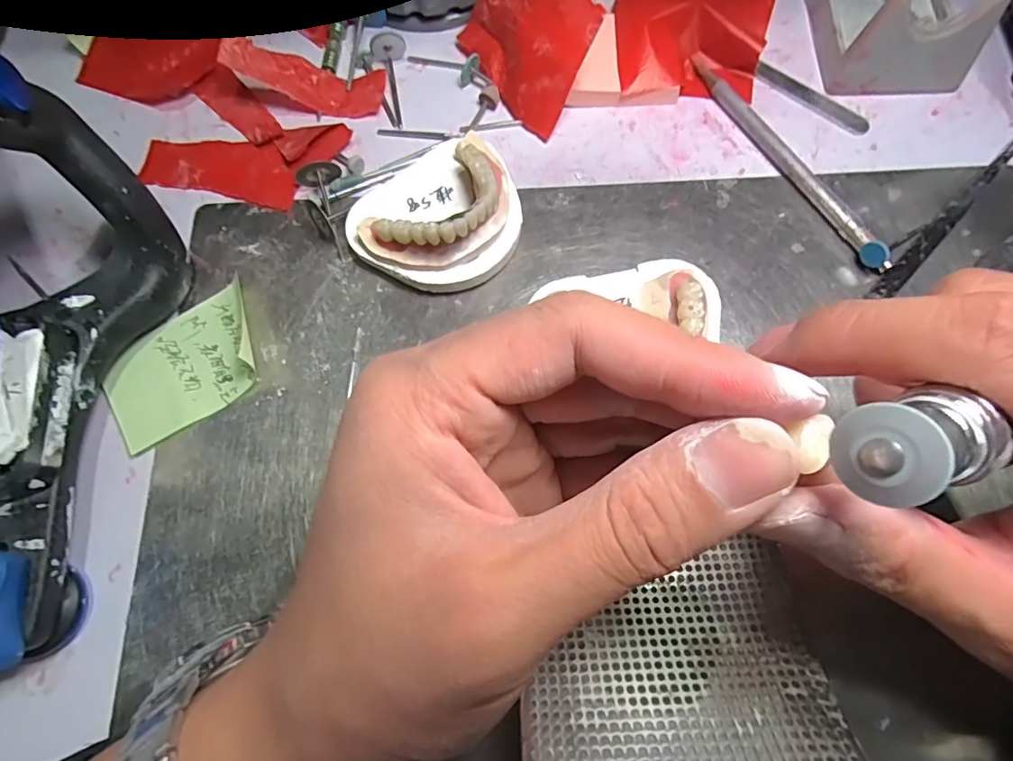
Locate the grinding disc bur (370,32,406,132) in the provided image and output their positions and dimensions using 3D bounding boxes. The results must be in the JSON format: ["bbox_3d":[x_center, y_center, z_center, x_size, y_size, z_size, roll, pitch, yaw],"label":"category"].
[{"bbox_3d":[-0.056,-0.155,0.266,0.017,0.014,0.047,-16,72,-3],"label":"grinding disc bur"}]

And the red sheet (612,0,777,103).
[{"bbox_3d":[0.102,-0.205,0.275,0.080,0.019,0.138,18,74,7],"label":"red sheet"}]

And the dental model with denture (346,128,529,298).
[{"bbox_3d":[-0.029,-0.075,0.228,0.073,0.036,0.068,-1,72,2],"label":"dental model with denture"}]

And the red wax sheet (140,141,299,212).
[{"bbox_3d":[-0.141,-0.106,0.259,0.079,0.004,0.033,11,73,6],"label":"red wax sheet"}]

